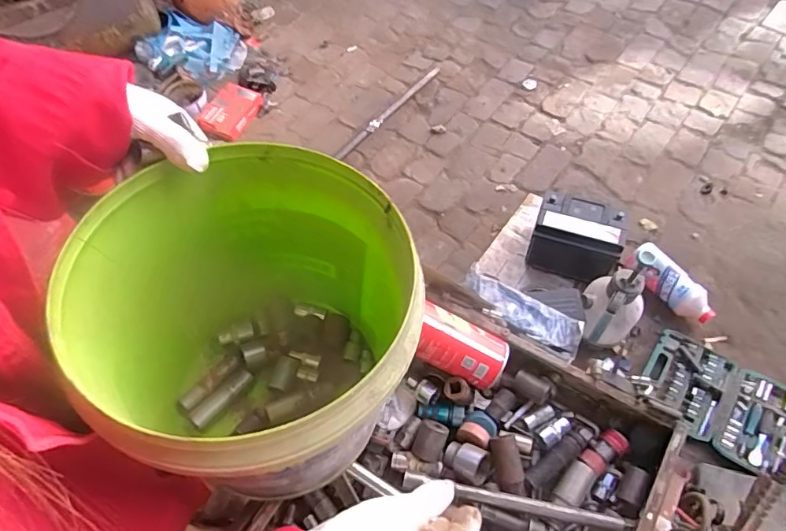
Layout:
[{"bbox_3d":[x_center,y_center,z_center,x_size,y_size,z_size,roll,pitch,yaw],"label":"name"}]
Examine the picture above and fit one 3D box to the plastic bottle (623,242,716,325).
[{"bbox_3d":[0.760,0.056,1.369,0.081,0.089,0.257,-35,62,-16],"label":"plastic bottle"}]

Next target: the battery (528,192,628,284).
[{"bbox_3d":[0.517,-0.070,1.423,0.236,0.191,0.160,22,62,17],"label":"battery"}]

